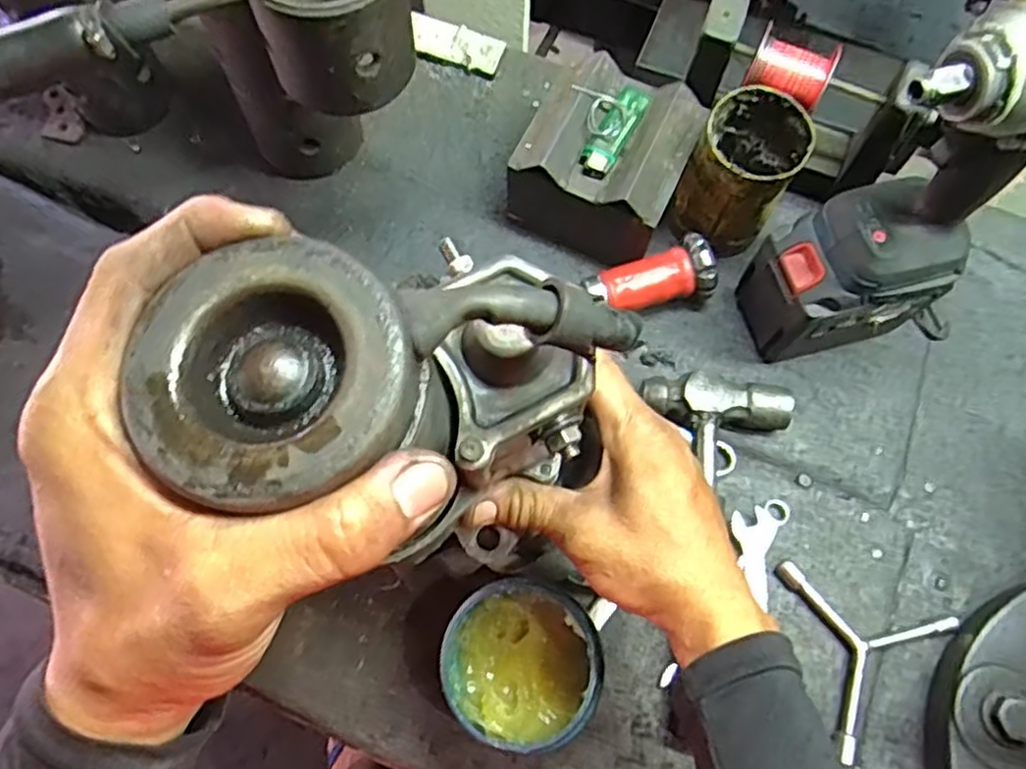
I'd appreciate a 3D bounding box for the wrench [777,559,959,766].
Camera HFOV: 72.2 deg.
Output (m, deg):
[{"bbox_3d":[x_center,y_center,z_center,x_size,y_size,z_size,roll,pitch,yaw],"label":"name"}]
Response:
[{"bbox_3d":[0.222,0.186,0.463,0.115,0.011,0.104,20,70,6],"label":"wrench"}]

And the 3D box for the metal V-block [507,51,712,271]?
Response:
[{"bbox_3d":[0.065,-0.166,0.548,0.127,0.086,0.138,29,72,10],"label":"metal V-block"}]

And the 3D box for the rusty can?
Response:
[{"bbox_3d":[0.171,-0.160,0.532,0.070,0.103,0.088,26,71,9],"label":"rusty can"}]

